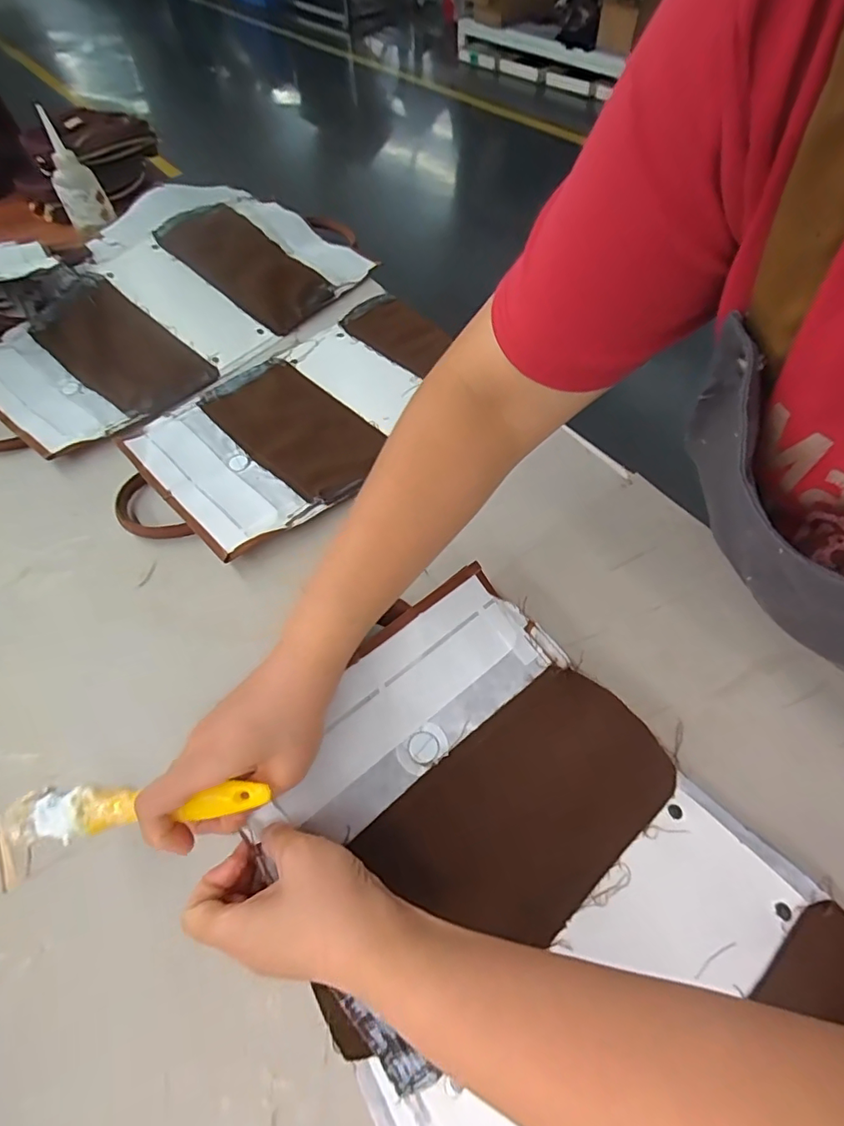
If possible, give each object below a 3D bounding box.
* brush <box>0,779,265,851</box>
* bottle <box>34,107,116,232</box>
[{"bbox_3d":[-0.157,0.133,0.286,0.148,0.013,0.025,-8,56,7],"label":"brush"},{"bbox_3d":[-0.513,-0.573,0.767,0.065,0.136,0.053,-30,60,-17],"label":"bottle"}]

